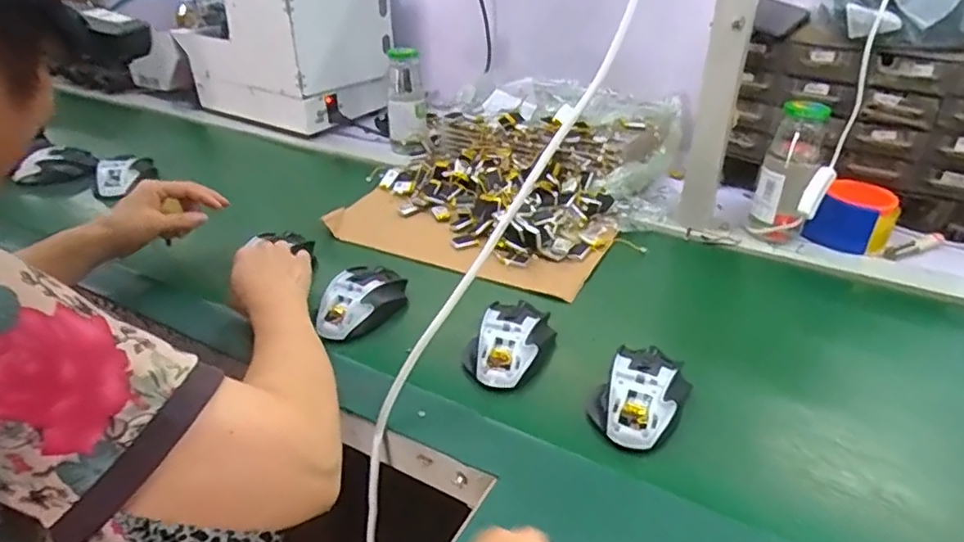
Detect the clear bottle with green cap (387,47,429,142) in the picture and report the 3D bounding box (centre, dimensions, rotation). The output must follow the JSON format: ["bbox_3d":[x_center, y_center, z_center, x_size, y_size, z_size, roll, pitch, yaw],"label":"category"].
[{"bbox_3d":[-0.122,-0.273,1.011,0.062,0.154,0.078,-7,33,-5],"label":"clear bottle with green cap"}]

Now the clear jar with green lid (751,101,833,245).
[{"bbox_3d":[0.371,-0.119,0.755,0.059,0.162,0.058,13,36,24],"label":"clear jar with green lid"}]

